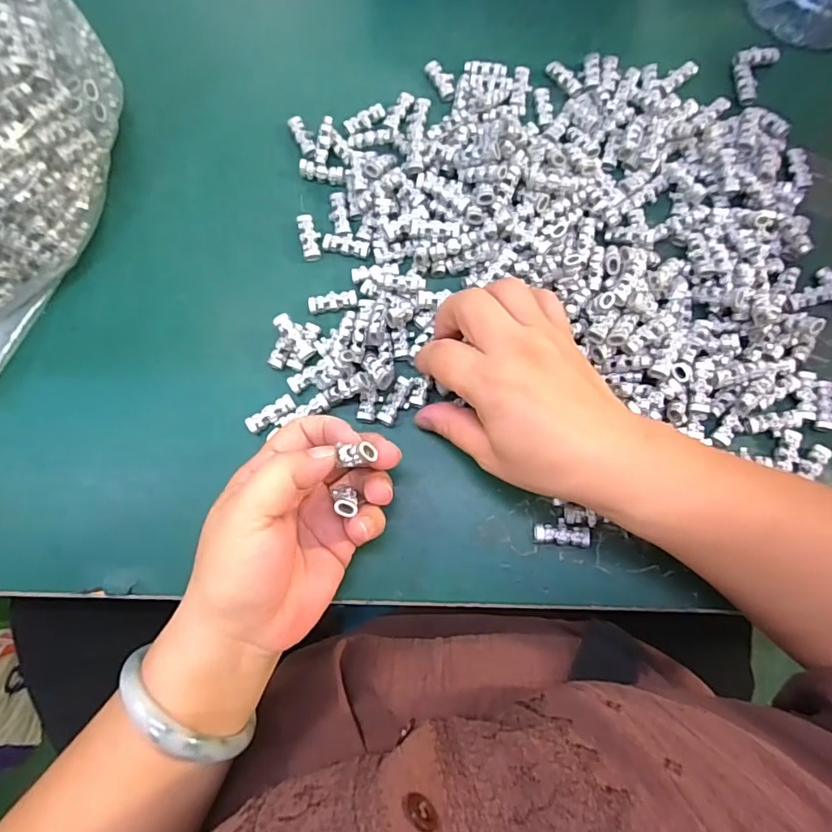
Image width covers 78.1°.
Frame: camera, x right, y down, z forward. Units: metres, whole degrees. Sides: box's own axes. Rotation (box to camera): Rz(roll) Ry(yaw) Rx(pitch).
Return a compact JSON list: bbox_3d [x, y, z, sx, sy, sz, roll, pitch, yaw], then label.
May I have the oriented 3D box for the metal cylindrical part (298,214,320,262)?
[{"bbox_3d":[-0.069,-0.115,0.331,0.013,0.008,0.030,-8,77,-2],"label":"metal cylindrical part"}]

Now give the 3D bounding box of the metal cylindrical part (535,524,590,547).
[{"bbox_3d":[0.081,0.067,0.287,0.031,0.008,0.010,4,76,1],"label":"metal cylindrical part"}]

